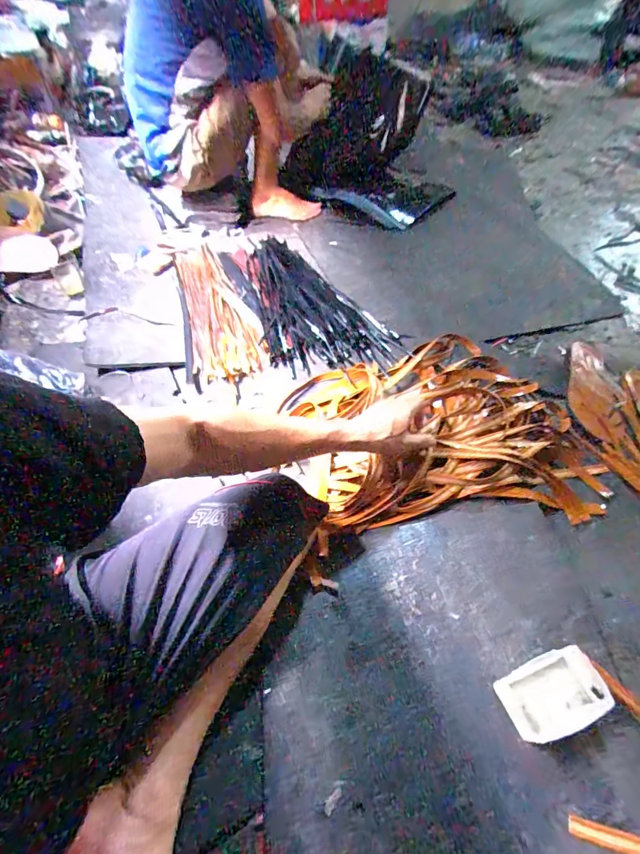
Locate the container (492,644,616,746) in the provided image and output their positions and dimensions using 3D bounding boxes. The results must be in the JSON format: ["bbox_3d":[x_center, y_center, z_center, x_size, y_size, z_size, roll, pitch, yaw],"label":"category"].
[{"bbox_3d":[0.261,0.305,0.455,0.106,0.049,0.073,-19,56,-11],"label":"container"}]

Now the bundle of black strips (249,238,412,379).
[{"bbox_3d":[-0.015,-0.323,0.966,0.276,0.061,0.597,-11,53,-7],"label":"bundle of black strips"}]

